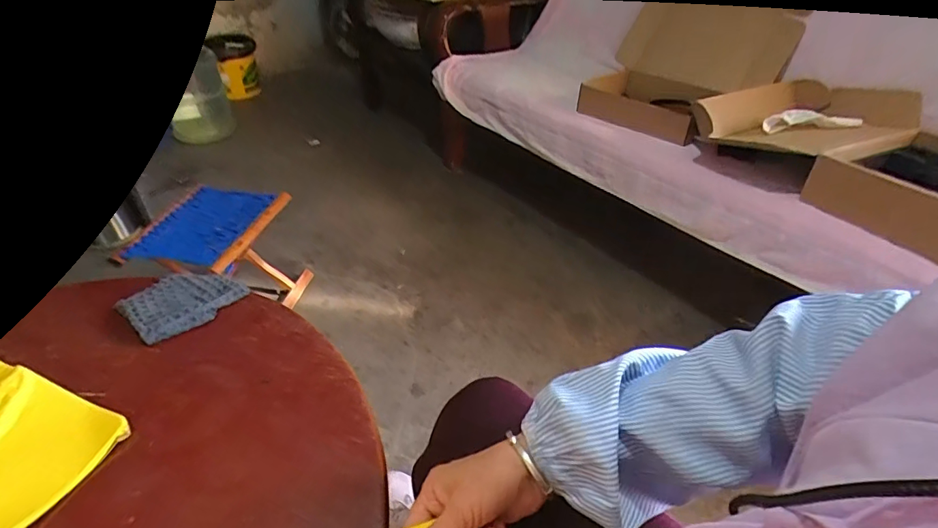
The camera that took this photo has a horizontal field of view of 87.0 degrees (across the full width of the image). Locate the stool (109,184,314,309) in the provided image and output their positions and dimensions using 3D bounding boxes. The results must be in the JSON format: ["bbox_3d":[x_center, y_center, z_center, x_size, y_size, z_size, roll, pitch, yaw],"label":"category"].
[{"bbox_3d":[-0.604,0.012,1.226,0.284,0.282,0.302,6,38,8],"label":"stool"}]

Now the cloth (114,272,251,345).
[{"bbox_3d":[-0.376,0.044,0.645,0.124,0.014,0.125,23,44,27],"label":"cloth"}]

